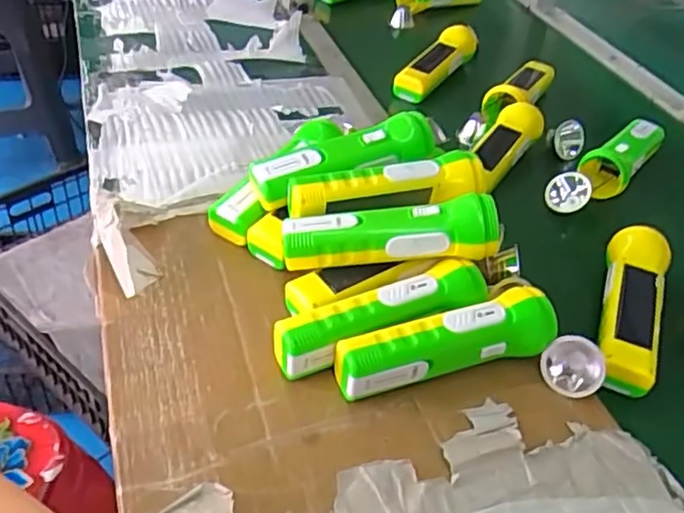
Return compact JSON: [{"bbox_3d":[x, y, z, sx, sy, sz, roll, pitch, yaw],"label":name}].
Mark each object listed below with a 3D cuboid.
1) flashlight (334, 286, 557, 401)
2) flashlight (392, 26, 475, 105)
[{"bbox_3d":[0.072,0.059,0.460,0.159,0.040,0.040,-11,43,-14],"label":"flashlight"},{"bbox_3d":[0.107,-0.229,0.780,0.043,0.032,0.129,31,64,28],"label":"flashlight"}]

